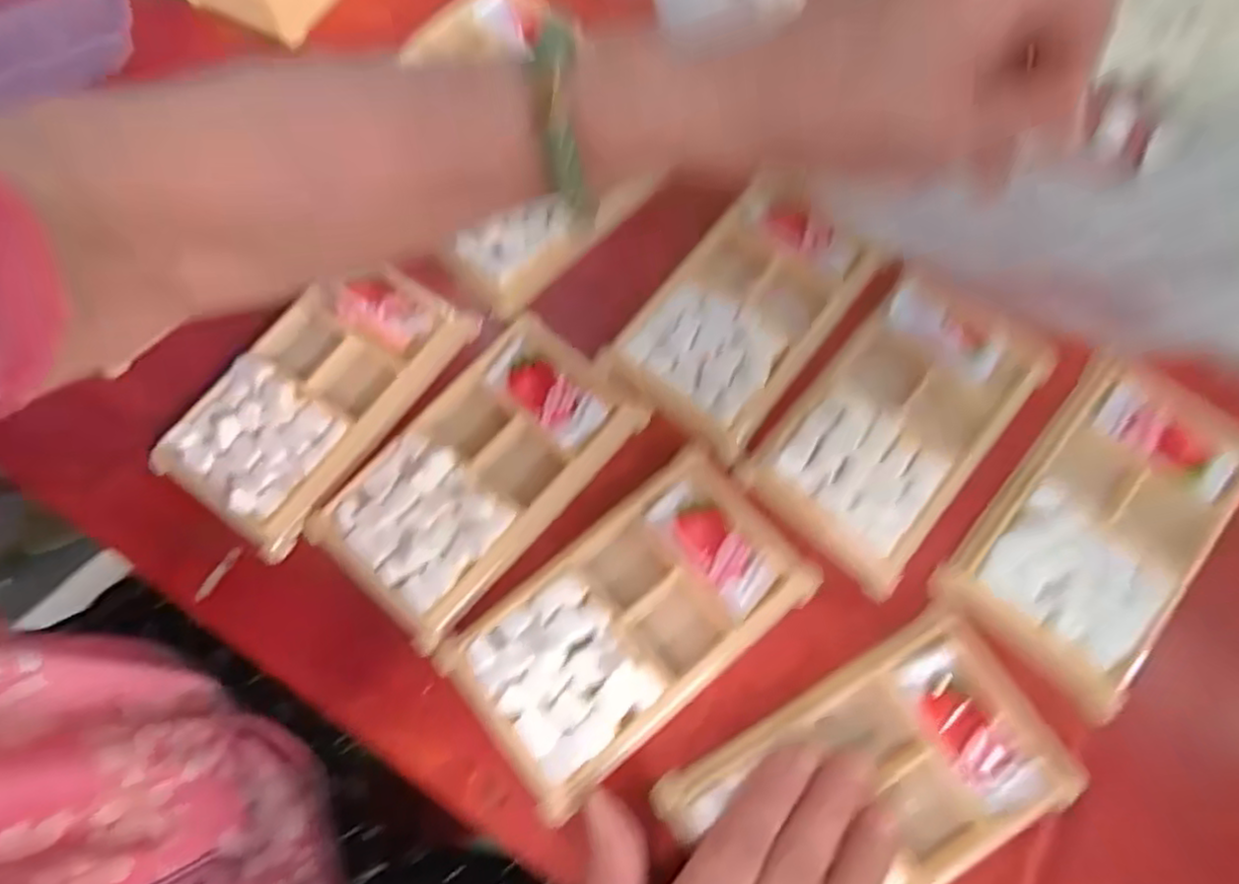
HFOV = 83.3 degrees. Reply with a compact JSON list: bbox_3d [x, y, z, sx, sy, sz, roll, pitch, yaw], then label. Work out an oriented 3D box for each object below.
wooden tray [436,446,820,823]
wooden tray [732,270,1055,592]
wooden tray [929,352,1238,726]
[{"bbox_3d":[0.005,0.070,0.278,0.139,0.012,0.074,-37,75,-12],"label":"wooden tray"},{"bbox_3d":[0.123,-0.011,0.307,0.077,0.011,0.135,42,75,13],"label":"wooden tray"},{"bbox_3d":[0.201,0.031,0.288,0.076,0.008,0.141,38,75,12],"label":"wooden tray"}]

